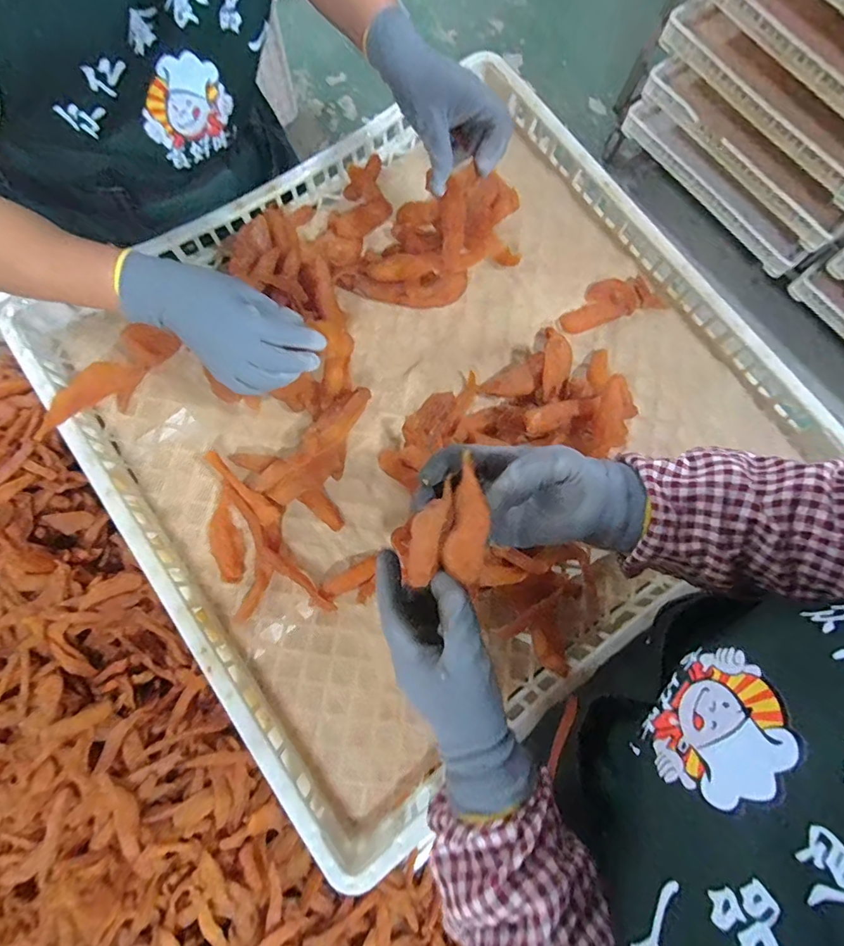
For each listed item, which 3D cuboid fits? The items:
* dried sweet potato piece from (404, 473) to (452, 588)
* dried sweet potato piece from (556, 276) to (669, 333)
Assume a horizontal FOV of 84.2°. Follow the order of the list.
[{"bbox_3d":[0.005,0.043,0.338,0.025,0.011,0.075,18,83,2],"label":"dried sweet potato piece"},{"bbox_3d":[0.221,-0.207,0.562,0.121,0.012,0.054,-16,79,-5],"label":"dried sweet potato piece"}]

